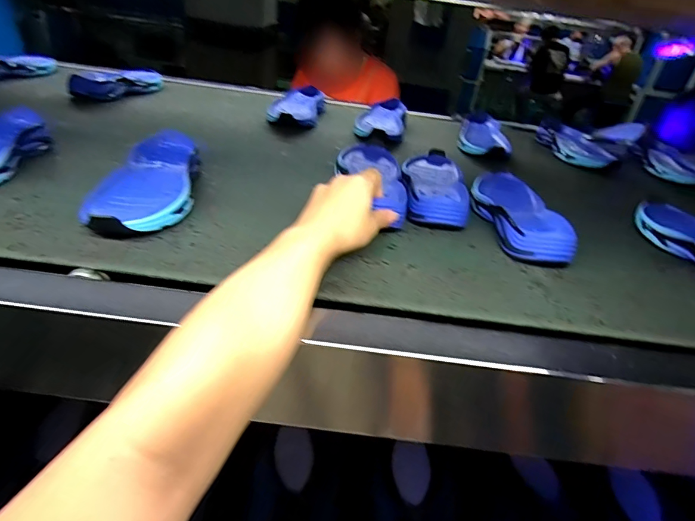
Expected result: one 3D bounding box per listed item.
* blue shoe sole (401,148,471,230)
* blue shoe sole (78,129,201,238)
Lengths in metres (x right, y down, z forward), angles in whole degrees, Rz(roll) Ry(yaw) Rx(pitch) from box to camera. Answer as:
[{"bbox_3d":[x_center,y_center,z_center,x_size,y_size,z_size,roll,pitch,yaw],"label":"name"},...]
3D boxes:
[{"bbox_3d":[0.115,-0.107,0.567,0.080,0.029,0.211,11,34,3],"label":"blue shoe sole"},{"bbox_3d":[-0.213,-0.091,0.469,0.084,0.031,0.231,1,35,-11],"label":"blue shoe sole"}]

